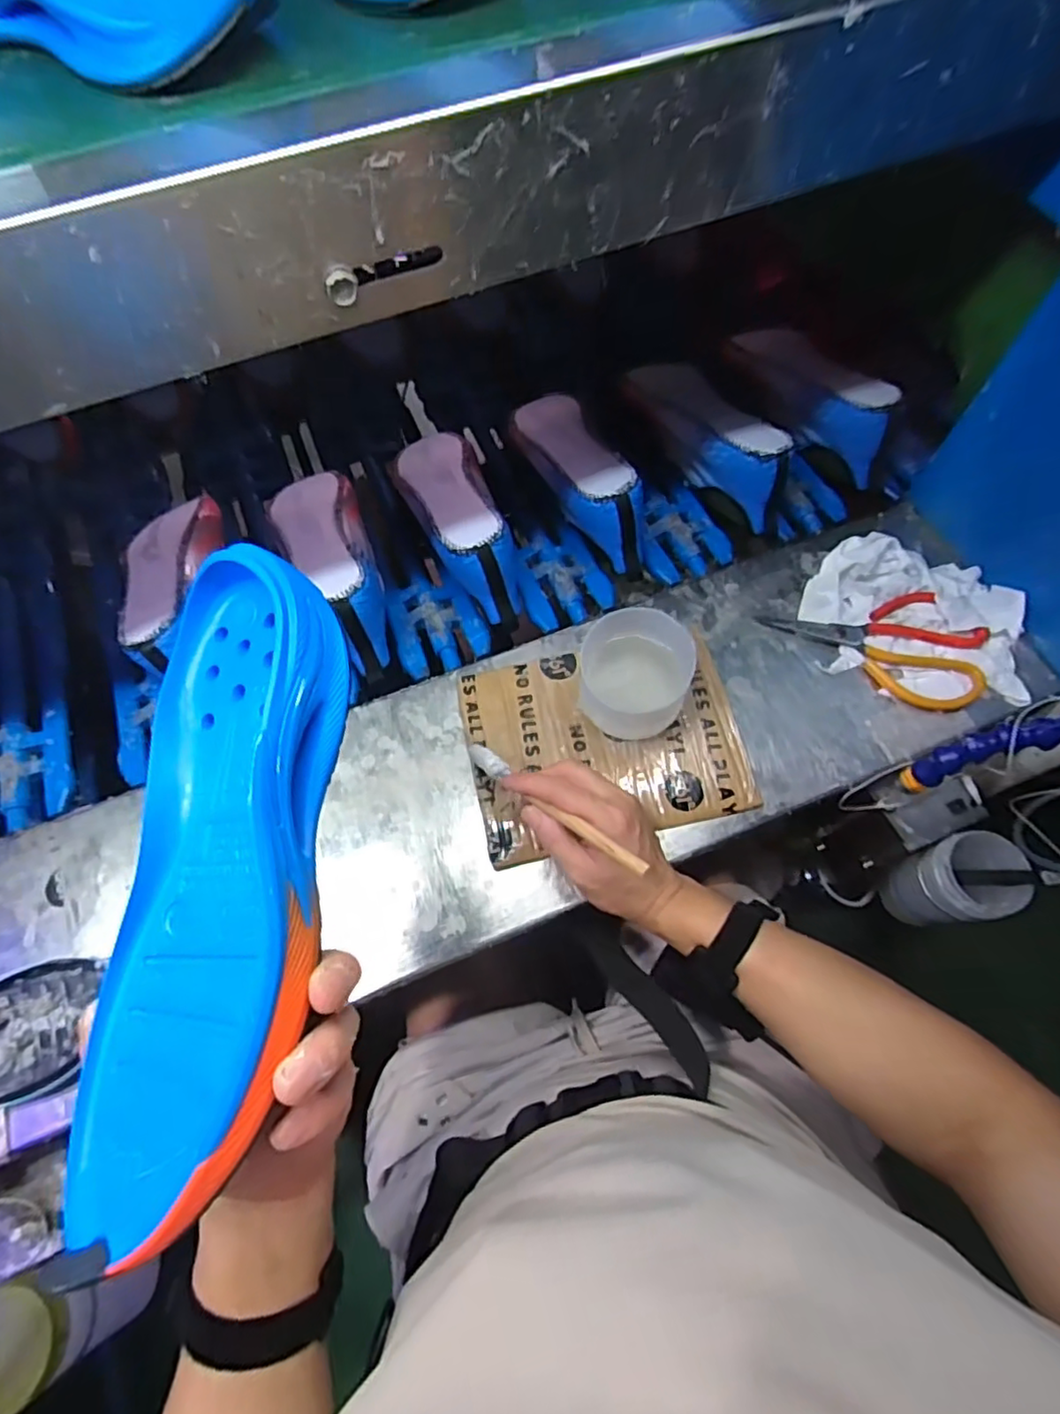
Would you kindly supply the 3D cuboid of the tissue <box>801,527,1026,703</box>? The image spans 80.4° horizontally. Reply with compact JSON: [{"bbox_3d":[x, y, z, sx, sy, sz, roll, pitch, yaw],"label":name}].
[{"bbox_3d":[0.350,-0.082,0.564,0.195,0.041,0.157,11,66,8],"label":"tissue"}]

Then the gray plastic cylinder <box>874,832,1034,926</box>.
[{"bbox_3d":[0.391,0.165,0.589,0.068,0.122,0.070,1,66,-1],"label":"gray plastic cylinder"}]

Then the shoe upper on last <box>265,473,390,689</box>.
[{"bbox_3d":[-0.197,-0.159,0.627,0.091,0.076,0.265,-25,70,-12],"label":"shoe upper on last"}]

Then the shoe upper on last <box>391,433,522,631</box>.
[{"bbox_3d":[-0.071,-0.195,0.643,0.088,0.107,0.248,-20,69,-10],"label":"shoe upper on last"}]

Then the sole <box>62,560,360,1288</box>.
[{"bbox_3d":[-0.130,0.064,0.262,0.094,0.040,0.263,2,74,4],"label":"sole"}]

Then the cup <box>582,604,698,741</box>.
[{"bbox_3d":[0.089,-0.028,0.531,0.089,0.086,0.092,21,68,7],"label":"cup"}]

